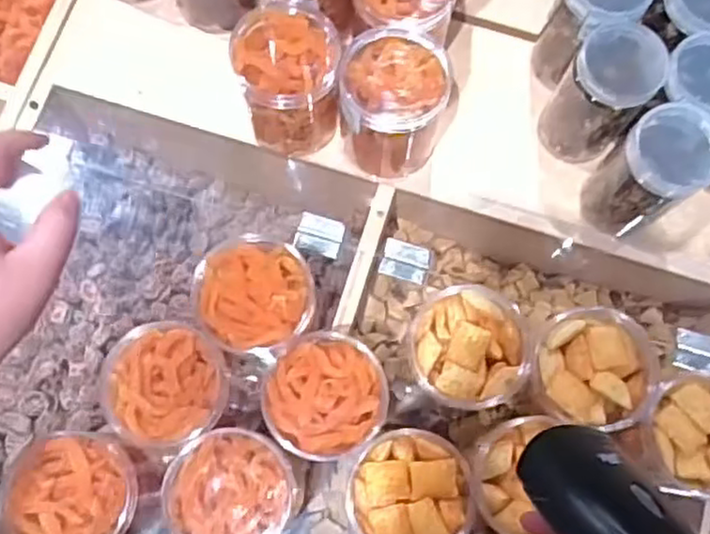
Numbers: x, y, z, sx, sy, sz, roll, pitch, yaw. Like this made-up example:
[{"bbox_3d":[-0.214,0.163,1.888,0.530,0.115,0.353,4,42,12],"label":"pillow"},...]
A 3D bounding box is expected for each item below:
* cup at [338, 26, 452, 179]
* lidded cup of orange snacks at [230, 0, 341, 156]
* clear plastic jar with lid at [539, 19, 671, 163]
[{"bbox_3d":[0.030,-0.133,0.580,0.084,0.099,0.088,0,76,-2],"label":"cup"},{"bbox_3d":[-0.055,-0.159,0.586,0.079,0.105,0.096,-2,76,-2],"label":"lidded cup of orange snacks"},{"bbox_3d":[0.198,-0.138,0.575,0.064,0.121,0.062,0,76,-2],"label":"clear plastic jar with lid"}]

